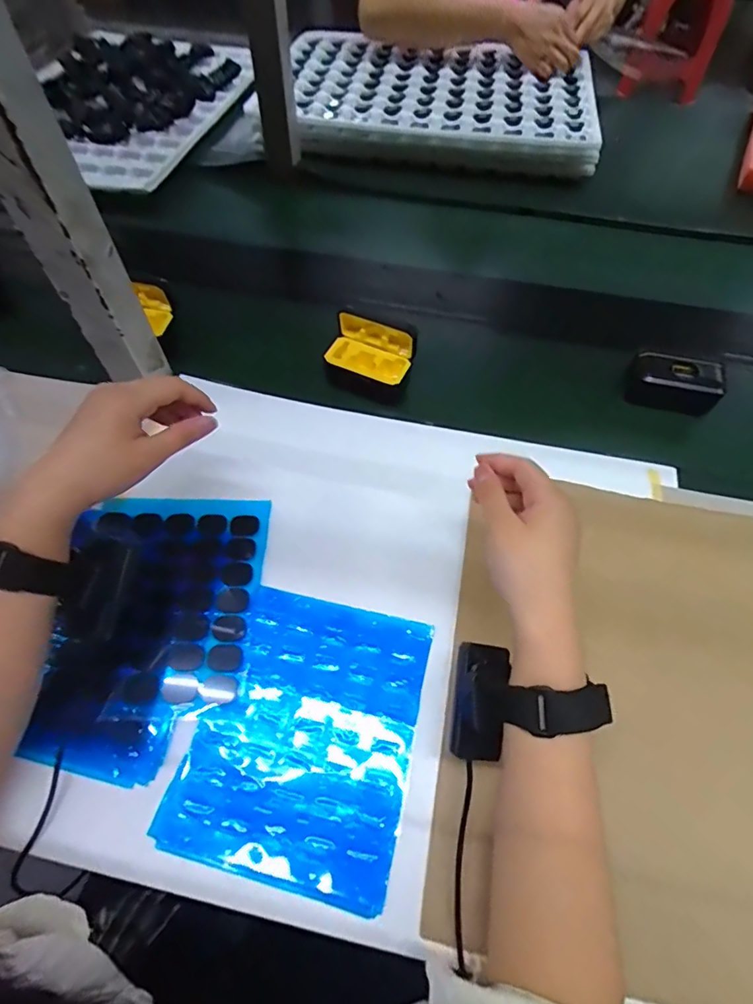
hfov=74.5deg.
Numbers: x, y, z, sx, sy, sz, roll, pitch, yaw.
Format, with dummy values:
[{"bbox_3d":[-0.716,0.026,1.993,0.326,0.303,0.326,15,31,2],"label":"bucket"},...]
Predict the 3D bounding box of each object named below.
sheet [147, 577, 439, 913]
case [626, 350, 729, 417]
[{"bbox_3d":[-0.049,0.163,0.357,0.150,0.007,0.184,12,61,7],"label":"sheet"},{"bbox_3d":[0.303,-0.124,0.506,0.086,0.040,0.047,16,62,9],"label":"case"}]

